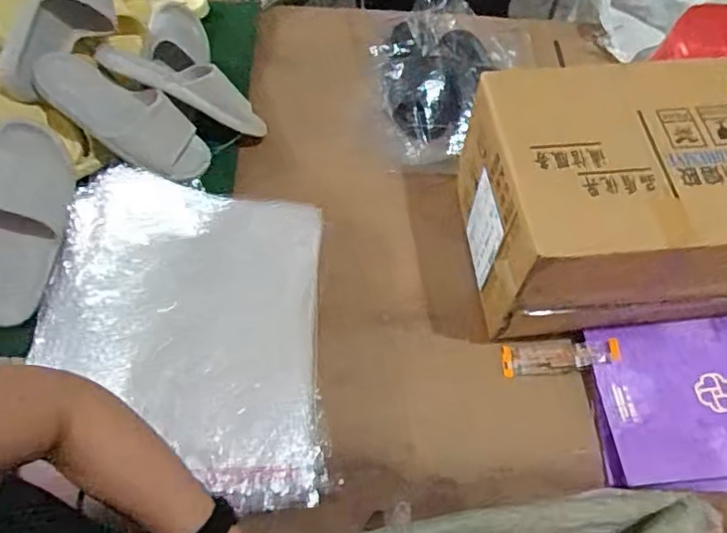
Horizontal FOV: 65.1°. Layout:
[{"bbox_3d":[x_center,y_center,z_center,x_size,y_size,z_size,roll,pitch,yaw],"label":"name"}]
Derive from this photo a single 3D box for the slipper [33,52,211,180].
[{"bbox_3d":[-0.357,-0.224,0.867,0.260,0.057,0.099,31,58,-25],"label":"slipper"}]

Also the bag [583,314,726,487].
[{"bbox_3d":[0.444,0.163,0.732,0.264,0.014,0.199,-7,62,3],"label":"bag"}]

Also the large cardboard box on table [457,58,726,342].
[{"bbox_3d":[0.360,-0.093,0.768,0.395,0.219,0.286,-3,61,-5],"label":"large cardboard box on table"}]

